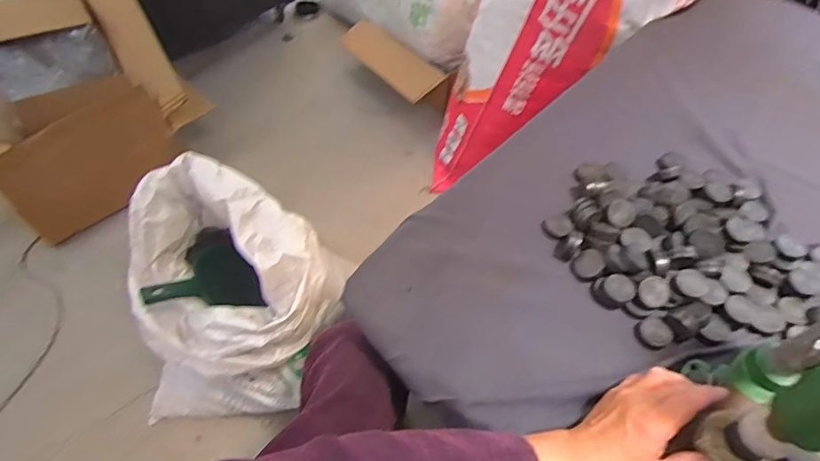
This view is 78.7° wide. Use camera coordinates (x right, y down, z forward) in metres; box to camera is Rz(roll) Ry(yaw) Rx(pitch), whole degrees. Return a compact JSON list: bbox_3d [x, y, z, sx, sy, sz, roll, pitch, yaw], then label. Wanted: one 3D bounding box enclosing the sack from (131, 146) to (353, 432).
[{"bbox_3d":[-0.308,0.114,0.880,0.347,0.385,0.319,4,56,-1],"label":"sack"}]

